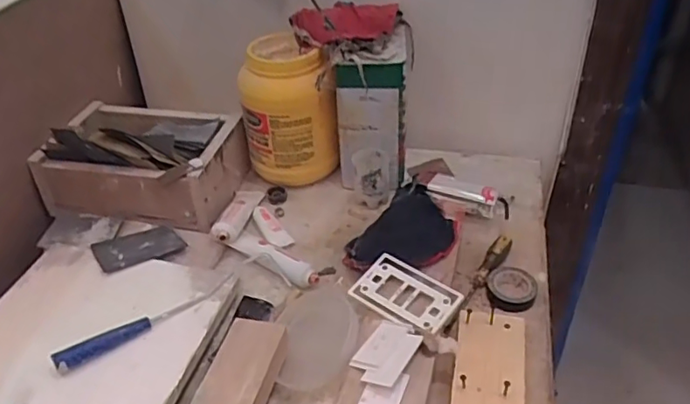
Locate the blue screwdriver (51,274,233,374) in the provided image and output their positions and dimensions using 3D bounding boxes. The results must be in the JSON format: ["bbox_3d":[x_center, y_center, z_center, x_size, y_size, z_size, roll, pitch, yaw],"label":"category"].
[{"bbox_3d":[-0.237,0.142,0.703,0.221,0.026,0.023,-25,43,-27],"label":"blue screwdriver"}]

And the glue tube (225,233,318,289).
[{"bbox_3d":[-0.098,0.080,0.814,0.146,0.023,0.034,25,45,31],"label":"glue tube"}]

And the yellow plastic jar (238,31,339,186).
[{"bbox_3d":[-0.095,-0.154,0.961,0.144,0.195,0.145,-7,38,-7],"label":"yellow plastic jar"}]

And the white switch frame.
[{"bbox_3d":[0.075,0.110,0.705,0.125,0.012,0.073,23,54,31],"label":"white switch frame"}]

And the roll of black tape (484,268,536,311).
[{"bbox_3d":[0.218,0.118,0.761,0.062,0.021,0.075,8,39,13],"label":"roll of black tape"}]

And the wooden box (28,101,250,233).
[{"bbox_3d":[-0.328,-0.073,0.957,0.306,0.115,0.201,7,39,12],"label":"wooden box"}]

